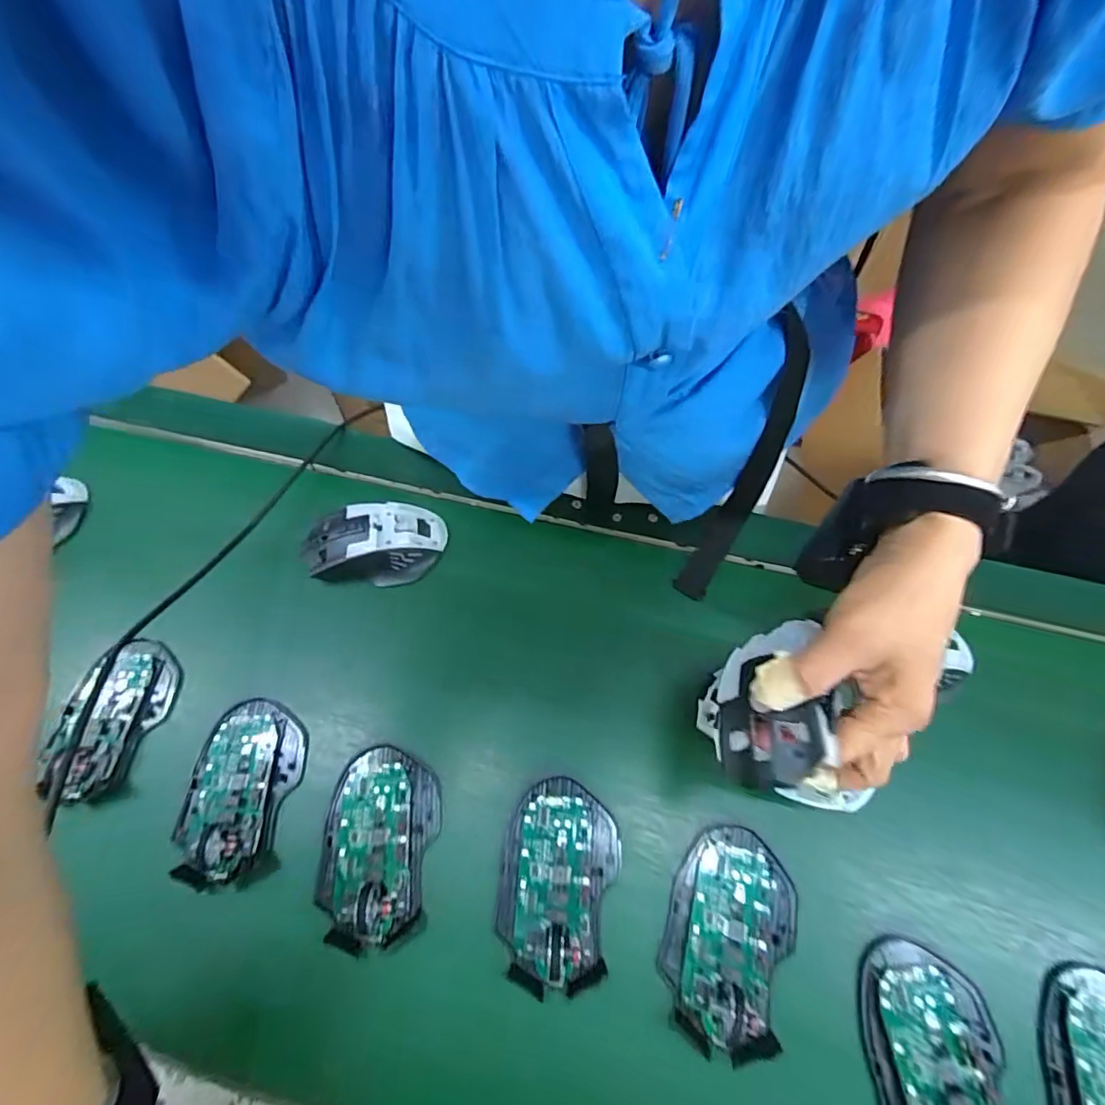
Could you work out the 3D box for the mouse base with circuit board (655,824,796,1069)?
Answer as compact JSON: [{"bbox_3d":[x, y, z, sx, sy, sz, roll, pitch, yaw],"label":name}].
[{"bbox_3d":[0.106,0.229,0.322,0.070,0.025,0.113,23,68,12],"label":"mouse base with circuit board"}]

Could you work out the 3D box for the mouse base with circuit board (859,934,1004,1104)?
[{"bbox_3d":[0.213,0.282,0.292,0.069,0.021,0.113,5,65,4],"label":"mouse base with circuit board"}]

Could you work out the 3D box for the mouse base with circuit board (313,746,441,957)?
[{"bbox_3d":[-0.114,0.185,0.345,0.072,0.032,0.111,0,65,2],"label":"mouse base with circuit board"}]

